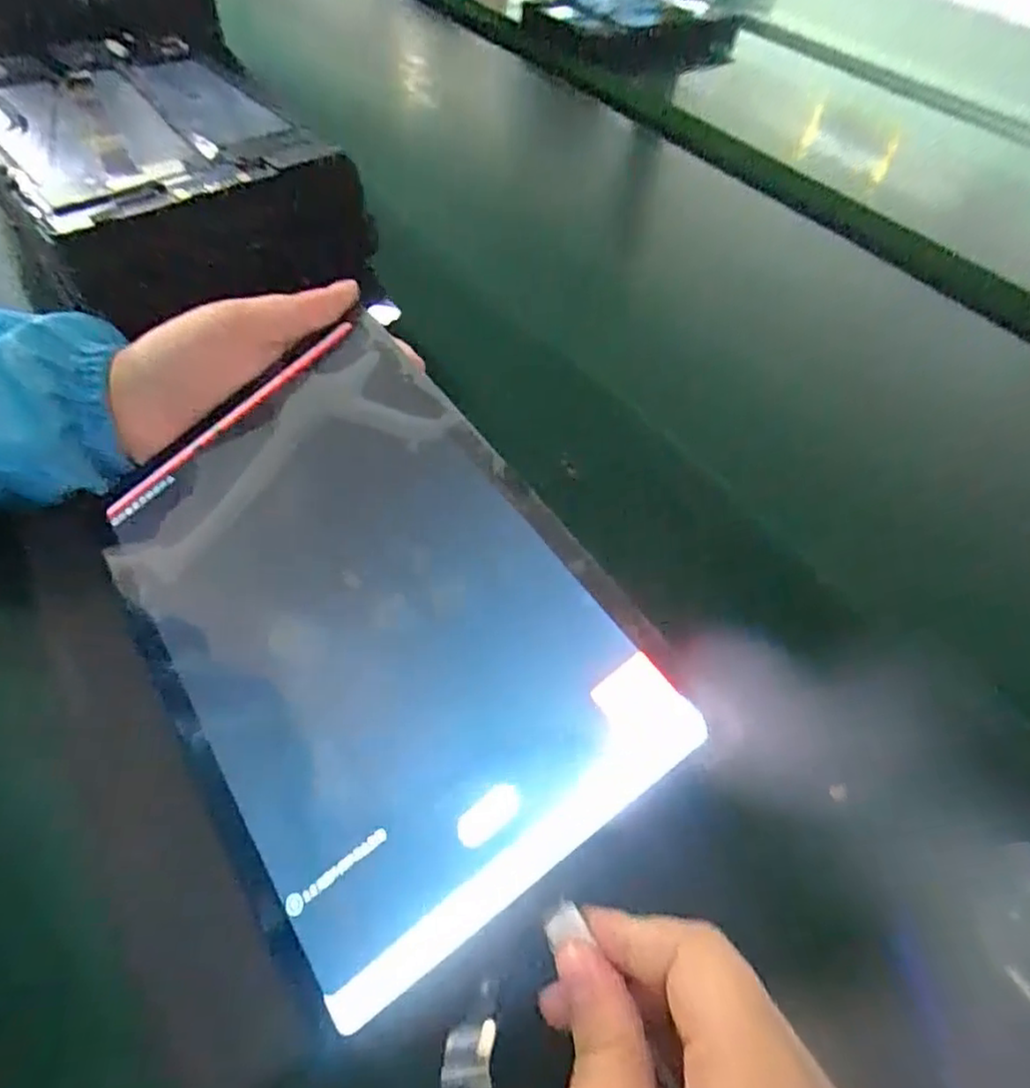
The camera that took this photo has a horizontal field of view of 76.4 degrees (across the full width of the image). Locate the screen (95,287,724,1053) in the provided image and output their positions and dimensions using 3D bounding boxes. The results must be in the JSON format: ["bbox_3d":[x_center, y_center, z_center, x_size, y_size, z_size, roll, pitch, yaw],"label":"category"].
[{"bbox_3d":[-0.059,0.021,0.238,0.146,0.006,0.222,-38,64,-2],"label":"screen"}]

